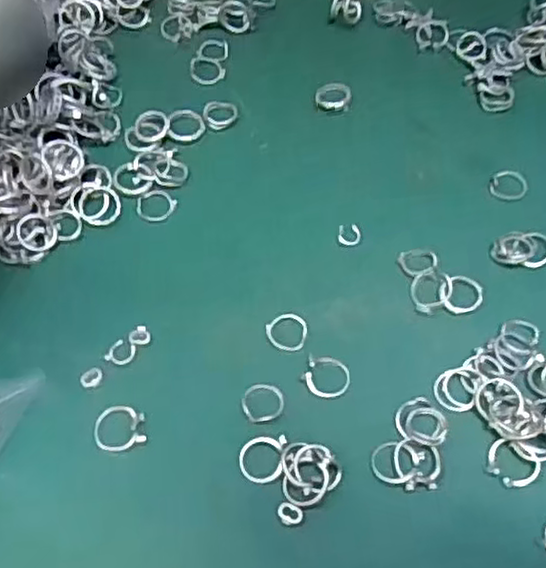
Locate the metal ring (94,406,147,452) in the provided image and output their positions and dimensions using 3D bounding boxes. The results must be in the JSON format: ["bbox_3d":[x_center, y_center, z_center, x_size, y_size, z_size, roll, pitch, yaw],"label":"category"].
[{"bbox_3d":[-0.074,0.069,0.340,0.024,0.004,0.022,-1,60,1],"label":"metal ring"}]

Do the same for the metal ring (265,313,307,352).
[{"bbox_3d":[0.007,0.024,0.363,0.021,0.004,0.022,-1,60,1],"label":"metal ring"}]

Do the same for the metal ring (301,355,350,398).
[{"bbox_3d":[0.027,0.046,0.351,0.023,0.004,0.022,-1,60,1],"label":"metal ring"}]

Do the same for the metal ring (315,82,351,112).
[{"bbox_3d":[0.038,-0.120,0.450,0.023,0.005,0.024,-1,60,1],"label":"metal ring"}]

